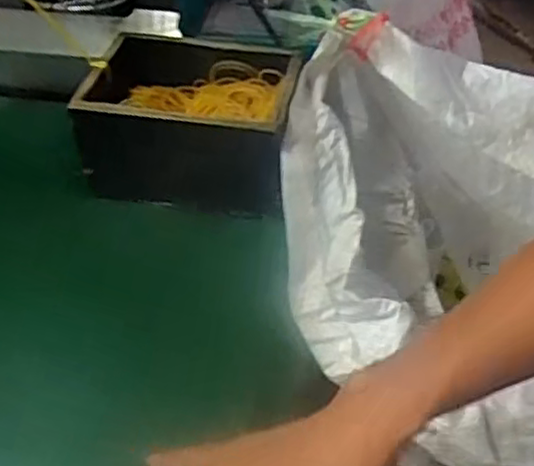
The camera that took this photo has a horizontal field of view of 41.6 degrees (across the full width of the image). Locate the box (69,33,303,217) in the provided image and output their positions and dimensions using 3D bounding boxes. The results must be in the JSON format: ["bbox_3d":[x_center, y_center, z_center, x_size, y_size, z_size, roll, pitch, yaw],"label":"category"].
[{"bbox_3d":[-0.061,-0.093,0.625,0.179,0.101,0.132,9,46,12],"label":"box"}]

